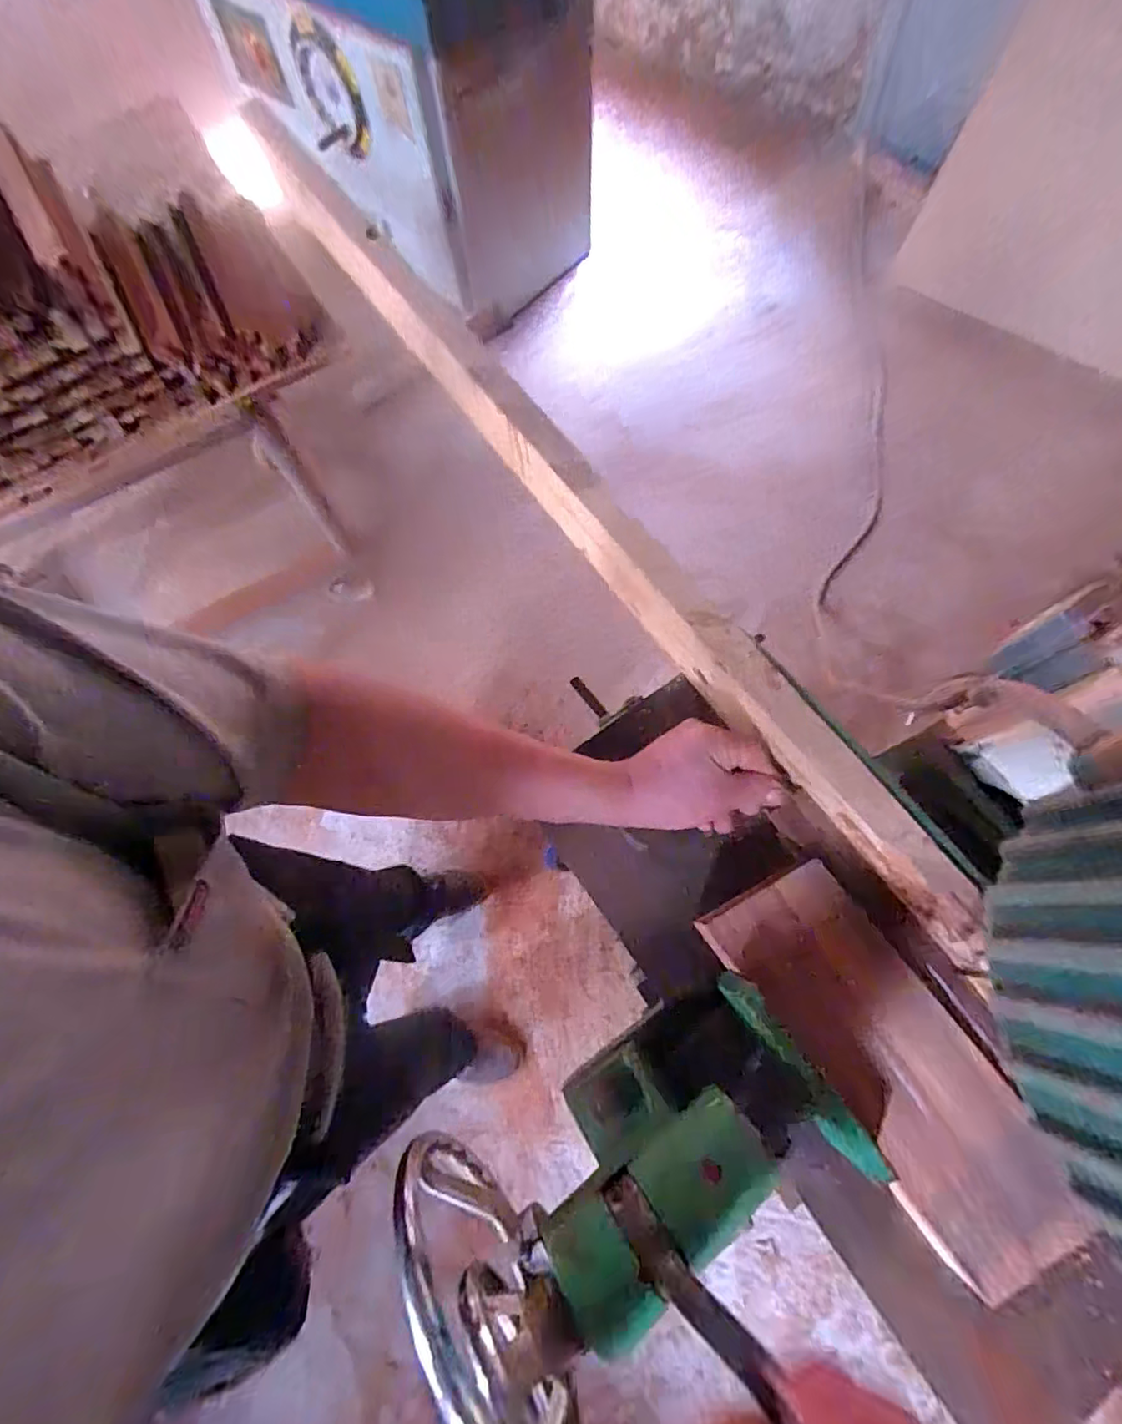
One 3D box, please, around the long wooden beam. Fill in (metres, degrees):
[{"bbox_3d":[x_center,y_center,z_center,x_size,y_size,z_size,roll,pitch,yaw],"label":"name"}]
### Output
[{"bbox_3d":[0.000,-0.204,0.508,0.044,0.089,0.958,-36,77,-9],"label":"long wooden beam"}]

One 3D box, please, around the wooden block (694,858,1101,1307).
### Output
[{"bbox_3d":[0.216,0.225,0.383,0.101,0.027,0.256,-35,74,-9],"label":"wooden block"}]

